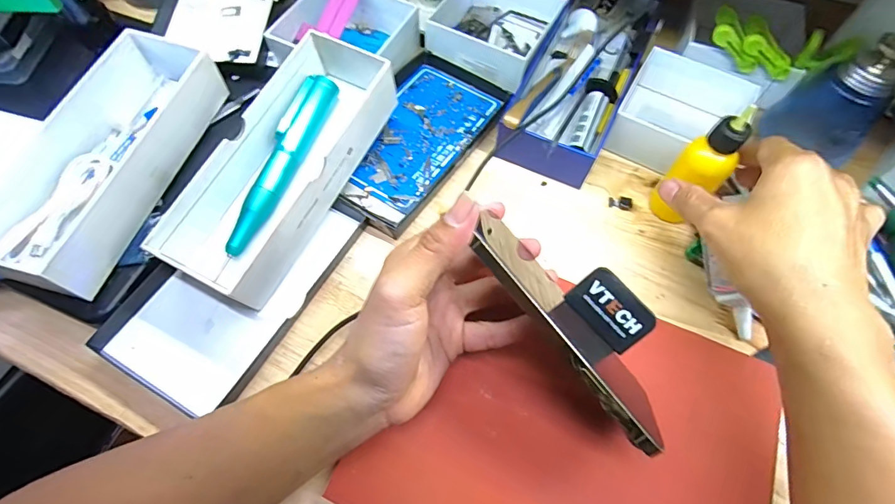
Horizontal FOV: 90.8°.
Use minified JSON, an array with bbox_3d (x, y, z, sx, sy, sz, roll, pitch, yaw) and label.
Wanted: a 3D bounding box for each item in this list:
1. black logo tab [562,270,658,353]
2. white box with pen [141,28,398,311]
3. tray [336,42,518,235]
[{"bbox_3d":[0.080,0.028,0.215,0.038,0.004,0.026,42,102,6],"label":"black logo tab"},{"bbox_3d":[-0.113,-0.068,0.337,0.078,0.067,0.219,26,70,12],"label":"white box with pen"},{"bbox_3d":[-0.031,-0.106,0.380,0.107,0.023,0.180,33,67,14],"label":"tray"}]

